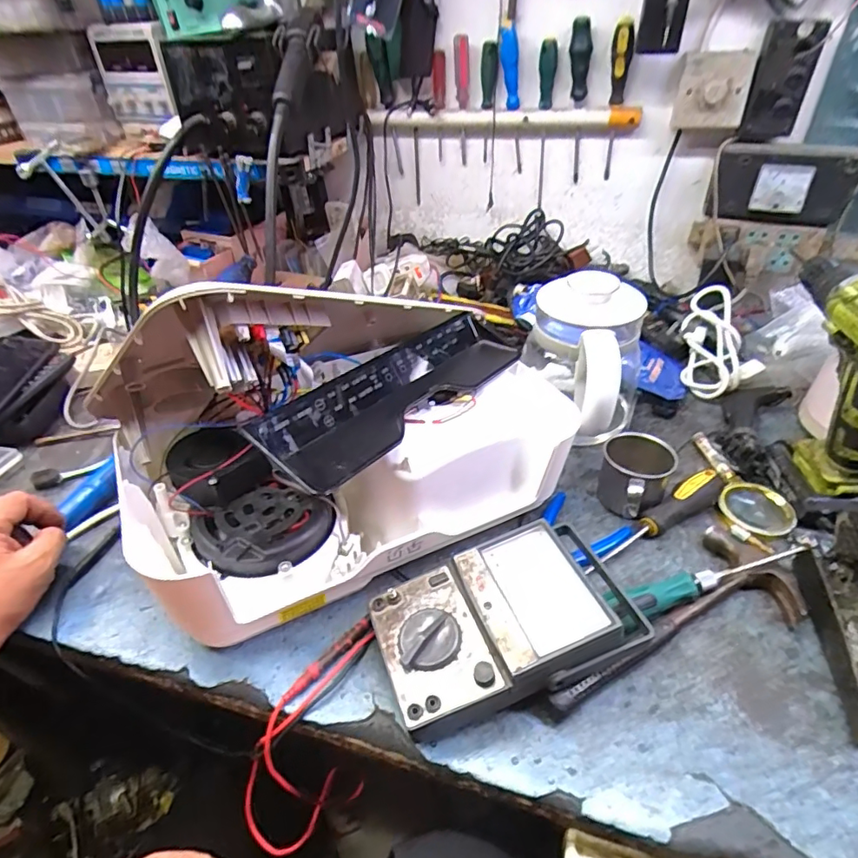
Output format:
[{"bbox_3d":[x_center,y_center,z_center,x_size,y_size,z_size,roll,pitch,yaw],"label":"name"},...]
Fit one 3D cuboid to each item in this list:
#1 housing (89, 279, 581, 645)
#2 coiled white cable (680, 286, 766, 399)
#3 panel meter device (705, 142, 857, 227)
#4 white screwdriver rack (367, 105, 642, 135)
[{"bbox_3d":[-0.068,-0.011,0.486,0.384,0.242,0.219,-20,40,-23],"label":"housing"},{"bbox_3d":[0.400,-0.117,0.750,0.083,0.062,0.177,2,61,5],"label":"coiled white cable"},{"bbox_3d":[0.496,-0.343,0.749,0.180,0.093,0.054,17,40,24],"label":"panel meter device"},{"bbox_3d":[0.113,-0.482,0.838,0.410,0.040,0.036,6,37,10],"label":"white screwdriver rack"}]

